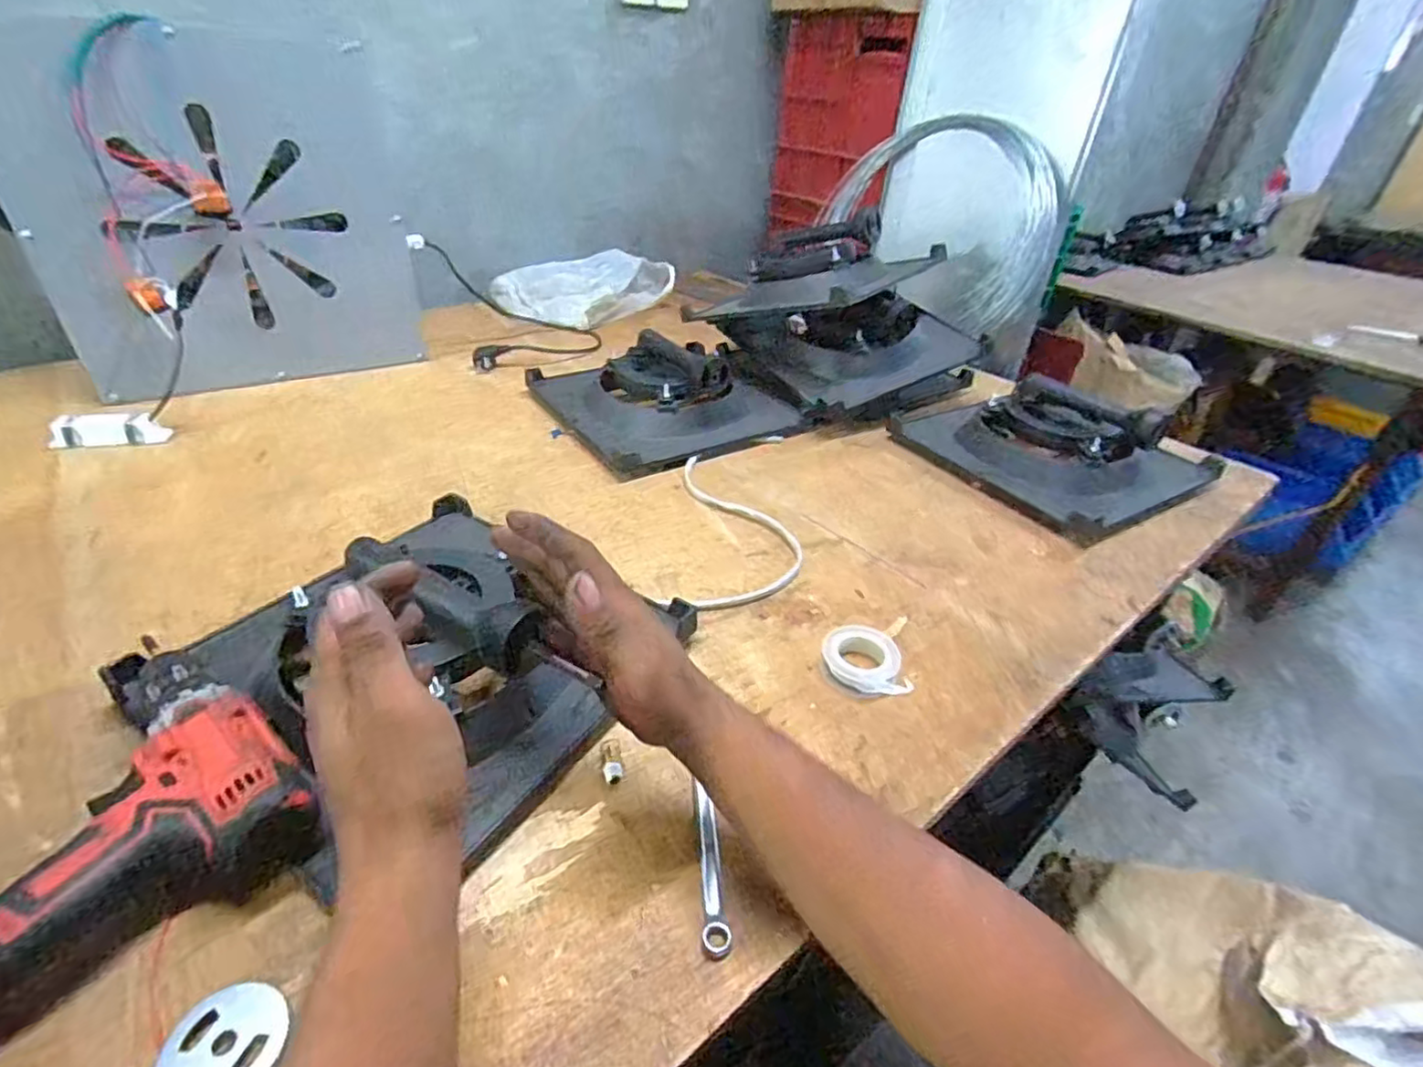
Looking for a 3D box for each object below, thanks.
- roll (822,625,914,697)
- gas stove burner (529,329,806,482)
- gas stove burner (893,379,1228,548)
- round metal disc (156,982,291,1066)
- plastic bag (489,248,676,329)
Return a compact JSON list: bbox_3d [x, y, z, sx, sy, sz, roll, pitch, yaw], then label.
[{"bbox_3d":[0.123,0.102,0.524,0.062,0.021,0.060,3,35,-2],"label":"roll"},{"bbox_3d":[-0.065,-0.212,0.891,0.282,0.090,0.295,-18,40,-29],"label":"gas stove burner"},{"bbox_3d":[0.445,-0.137,0.839,0.303,0.087,0.309,-17,40,-27],"label":"gas stove burner"},{"bbox_3d":[-0.226,0.237,0.299,0.048,0.008,0.051,3,35,-2],"label":"round metal disc"},{"bbox_3d":[-0.246,-0.490,1.274,0.257,0.070,0.356,28,41,30],"label":"plastic bag"}]

